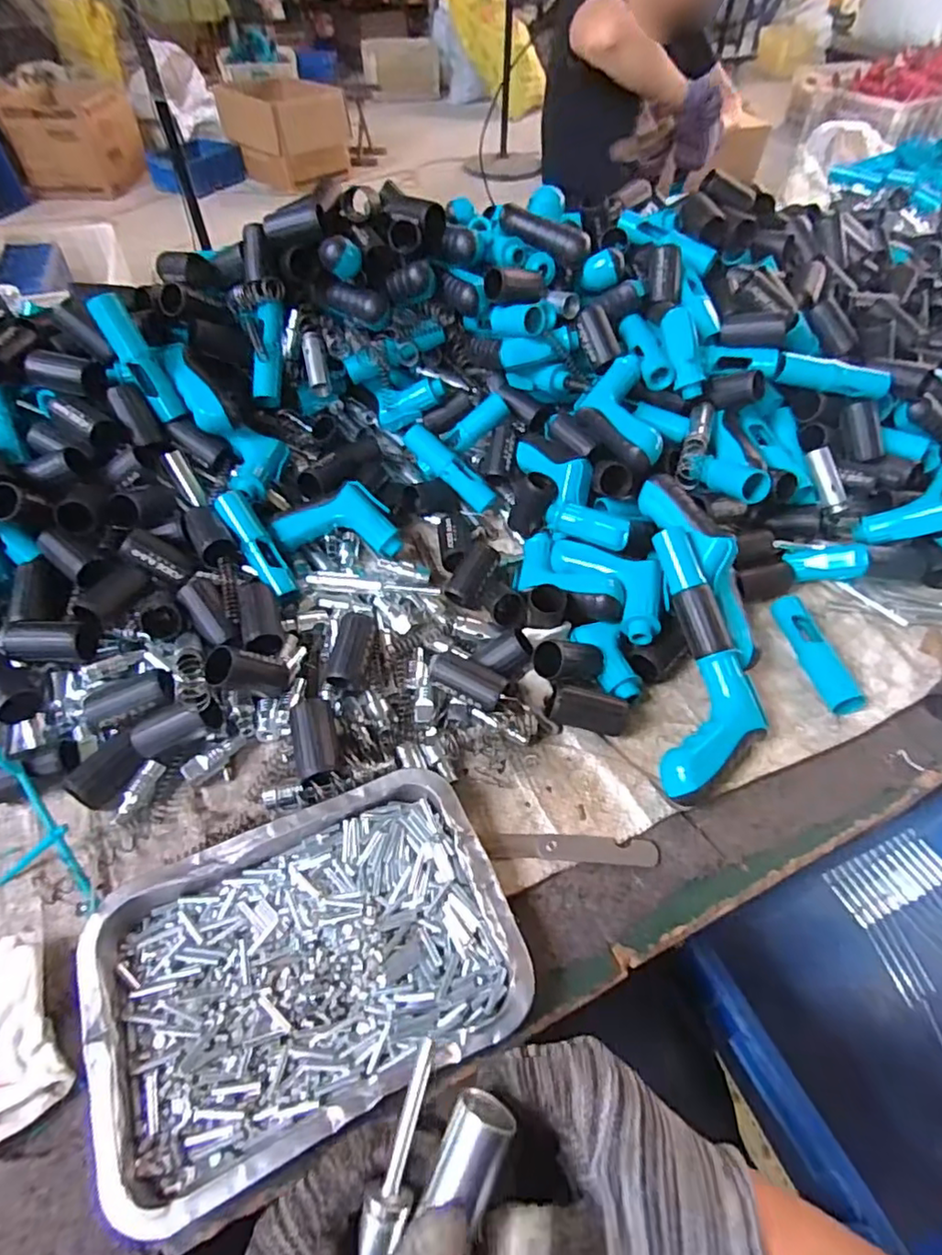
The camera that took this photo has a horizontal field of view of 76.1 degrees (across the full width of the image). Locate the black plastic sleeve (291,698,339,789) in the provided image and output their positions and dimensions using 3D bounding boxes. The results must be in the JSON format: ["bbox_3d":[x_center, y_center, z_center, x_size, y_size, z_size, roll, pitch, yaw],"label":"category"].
[{"bbox_3d":[-0.121,0.092,0.473,0.030,0.029,0.068,-11,53,-10],"label":"black plastic sleeve"}]

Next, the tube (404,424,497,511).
[{"bbox_3d":[-0.024,-0.179,0.678,0.123,0.027,0.023,43,61,-2],"label":"tube"}]

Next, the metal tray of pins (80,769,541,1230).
[{"bbox_3d":[-0.104,0.215,0.390,0.253,0.031,0.182,-21,55,-17],"label":"metal tray of pins"}]

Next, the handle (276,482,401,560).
[{"bbox_3d":[-0.138,-0.112,0.626,0.124,0.069,0.032,-2,12,-6],"label":"handle"}]

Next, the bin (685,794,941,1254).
[{"bbox_3d":[0.455,0.371,0.589,0.425,0.162,0.296,-20,55,-16],"label":"bin"}]

